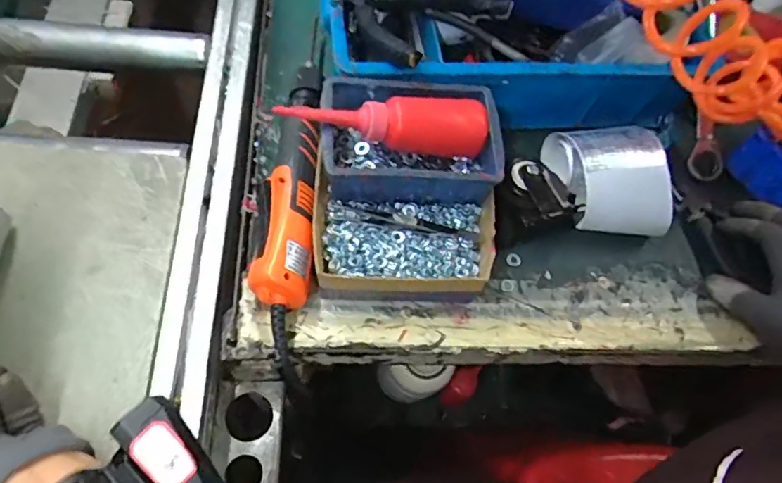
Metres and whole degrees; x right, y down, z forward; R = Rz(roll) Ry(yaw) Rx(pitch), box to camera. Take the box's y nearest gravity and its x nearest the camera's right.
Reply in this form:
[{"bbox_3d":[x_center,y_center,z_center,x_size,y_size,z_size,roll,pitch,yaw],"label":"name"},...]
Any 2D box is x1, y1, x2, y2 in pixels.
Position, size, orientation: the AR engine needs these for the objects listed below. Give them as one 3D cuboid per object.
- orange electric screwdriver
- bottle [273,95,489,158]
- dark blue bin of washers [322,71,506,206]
[{"bbox_3d":[-0.083,-0.056,0.460,0.045,0.045,0.238,4,62,-7],"label":"orange electric screwdriver"},{"bbox_3d":[-0.003,-0.097,0.429,0.166,0.032,0.040,1,64,-18],"label":"bottle"},{"bbox_3d":[0.014,-0.081,0.448,0.142,0.060,0.096,1,62,-8],"label":"dark blue bin of washers"}]

